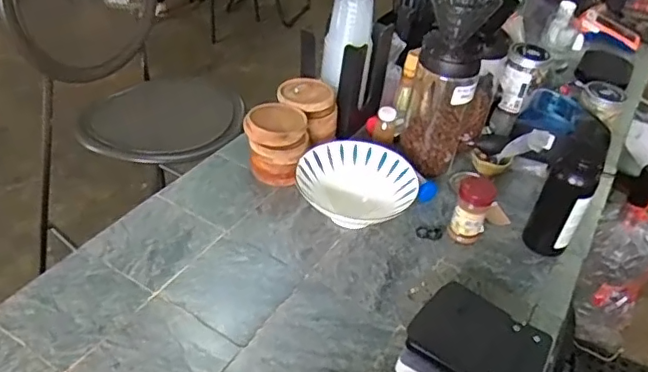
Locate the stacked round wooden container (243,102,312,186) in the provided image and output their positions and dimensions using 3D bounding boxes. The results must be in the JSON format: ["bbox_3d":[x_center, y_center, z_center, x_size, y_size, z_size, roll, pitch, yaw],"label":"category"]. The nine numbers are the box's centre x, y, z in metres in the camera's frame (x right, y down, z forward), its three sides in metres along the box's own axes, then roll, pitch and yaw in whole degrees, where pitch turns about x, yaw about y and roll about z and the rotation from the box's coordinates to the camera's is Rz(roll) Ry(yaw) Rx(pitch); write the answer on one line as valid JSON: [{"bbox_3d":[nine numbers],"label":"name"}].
[{"bbox_3d":[-0.079,-0.068,0.959,0.105,0.105,0.108,4,40,-4],"label":"stacked round wooden container"}]

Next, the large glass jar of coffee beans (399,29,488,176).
[{"bbox_3d":[0.220,-0.159,0.989,0.140,0.227,0.150,14,40,8],"label":"large glass jar of coffee beans"}]

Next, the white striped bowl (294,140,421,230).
[{"bbox_3d":[0.052,0.004,0.916,0.186,0.069,0.169,14,41,8],"label":"white striped bowl"}]

